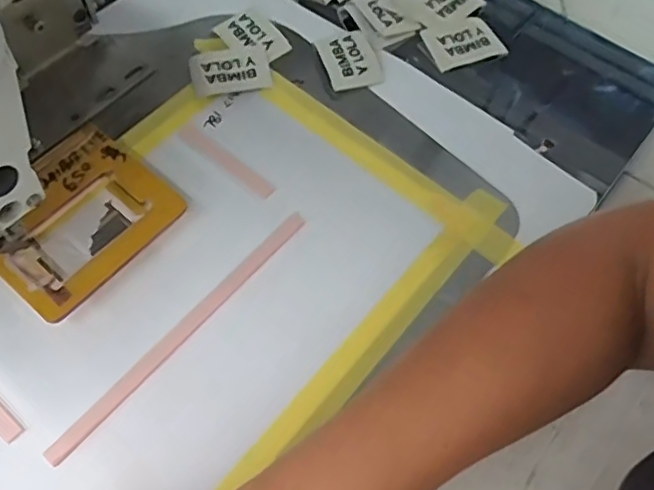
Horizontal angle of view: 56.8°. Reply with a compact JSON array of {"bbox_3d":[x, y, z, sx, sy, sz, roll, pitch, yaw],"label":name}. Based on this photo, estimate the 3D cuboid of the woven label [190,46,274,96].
[{"bbox_3d":[-0.070,-0.130,0.448,0.056,0.004,0.042,-9,66,-6],"label":"woven label"}]

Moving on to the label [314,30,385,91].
[{"bbox_3d":[0.016,-0.140,0.456,0.038,0.004,0.053,-18,65,-6],"label":"label"}]

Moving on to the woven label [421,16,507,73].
[{"bbox_3d":[0.106,-0.158,0.471,0.054,0.004,0.042,-19,69,-10],"label":"woven label"}]

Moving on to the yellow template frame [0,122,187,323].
[{"bbox_3d":[-0.154,-0.017,0.370,0.088,0.008,0.106,38,67,12],"label":"yellow template frame"}]

